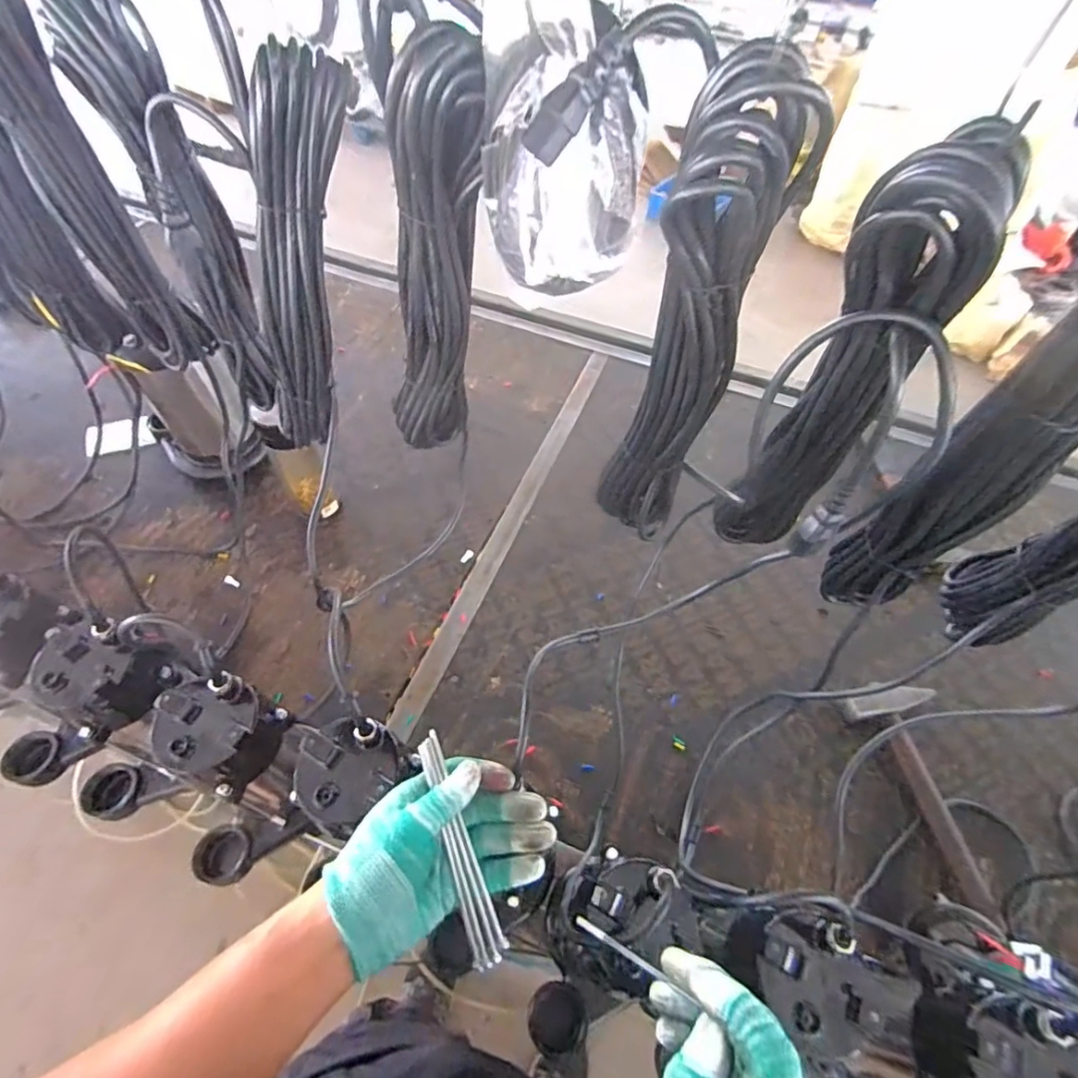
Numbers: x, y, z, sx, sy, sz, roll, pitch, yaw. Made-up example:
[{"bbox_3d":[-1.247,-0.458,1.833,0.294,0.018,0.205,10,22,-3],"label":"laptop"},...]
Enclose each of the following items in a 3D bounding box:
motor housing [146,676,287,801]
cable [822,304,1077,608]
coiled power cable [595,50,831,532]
[{"bbox_3d":[-0.285,0.171,0.489,0.096,0.065,0.084,22,56,11],"label":"motor housing"},{"bbox_3d":[0.281,-0.039,0.357,0.082,0.332,0.066,-37,65,-26],"label":"cable"},{"bbox_3d":[0.099,-0.120,0.389,0.066,0.334,0.055,21,56,10],"label":"coiled power cable"}]

